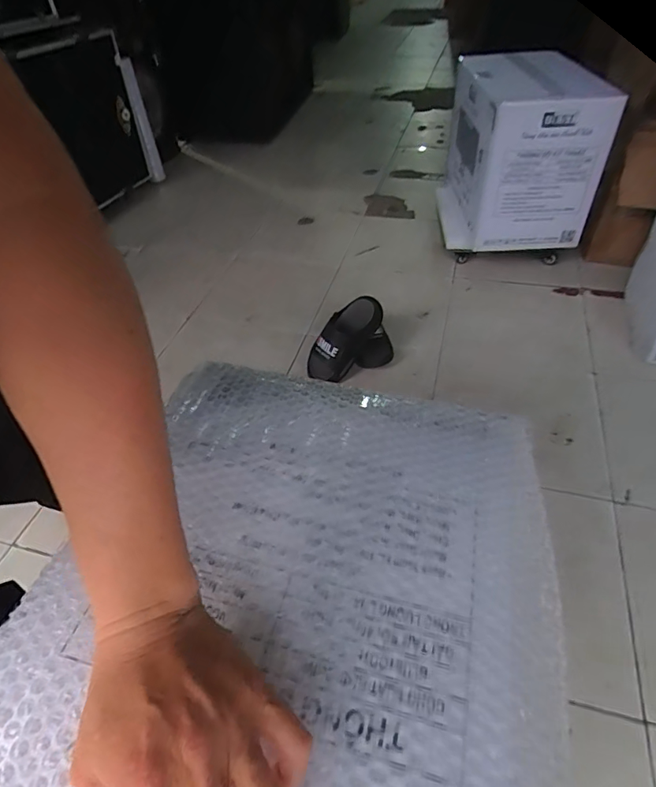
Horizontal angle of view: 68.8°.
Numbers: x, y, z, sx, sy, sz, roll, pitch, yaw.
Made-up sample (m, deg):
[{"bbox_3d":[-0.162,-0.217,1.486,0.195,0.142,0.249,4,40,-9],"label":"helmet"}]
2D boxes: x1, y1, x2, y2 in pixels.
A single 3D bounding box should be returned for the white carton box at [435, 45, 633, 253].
[{"bbox_3d":[0.565,-0.759,1.510,0.361,0.460,0.523,-6,46,-1],"label":"white carton box"}]

